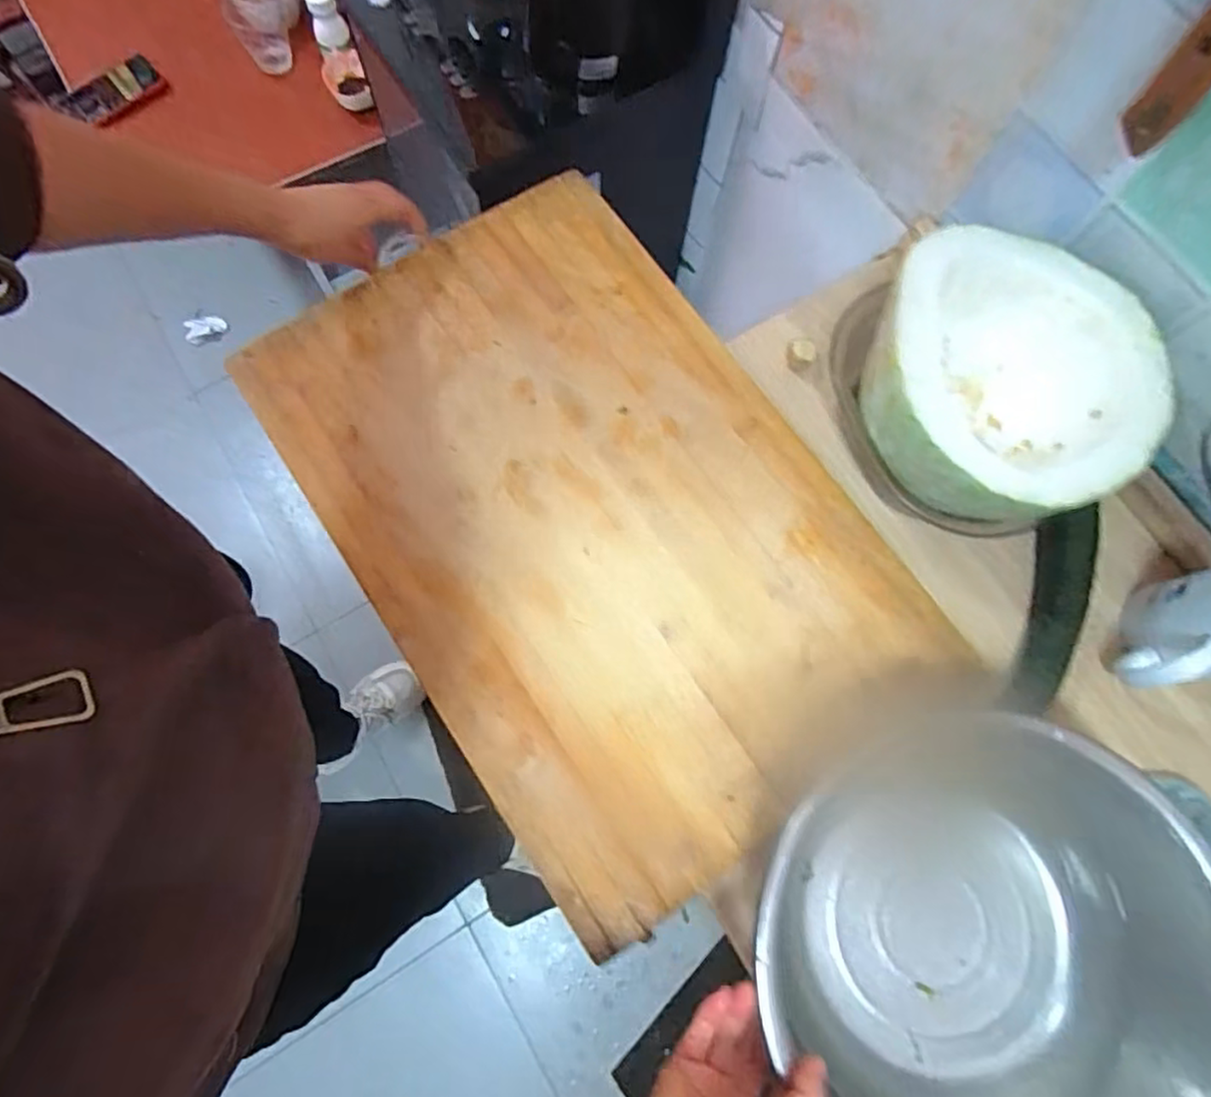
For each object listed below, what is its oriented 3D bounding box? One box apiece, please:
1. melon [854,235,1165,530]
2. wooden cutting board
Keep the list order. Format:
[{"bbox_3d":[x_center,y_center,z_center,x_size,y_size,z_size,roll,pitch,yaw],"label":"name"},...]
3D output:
[{"bbox_3d":[0.287,-0.113,0.499,0.194,0.120,0.213,0,75,-2],"label":"melon"},{"bbox_3d":[-0.014,-0.028,0.527,0.355,0.018,0.555,-34,79,-10],"label":"wooden cutting board"}]

